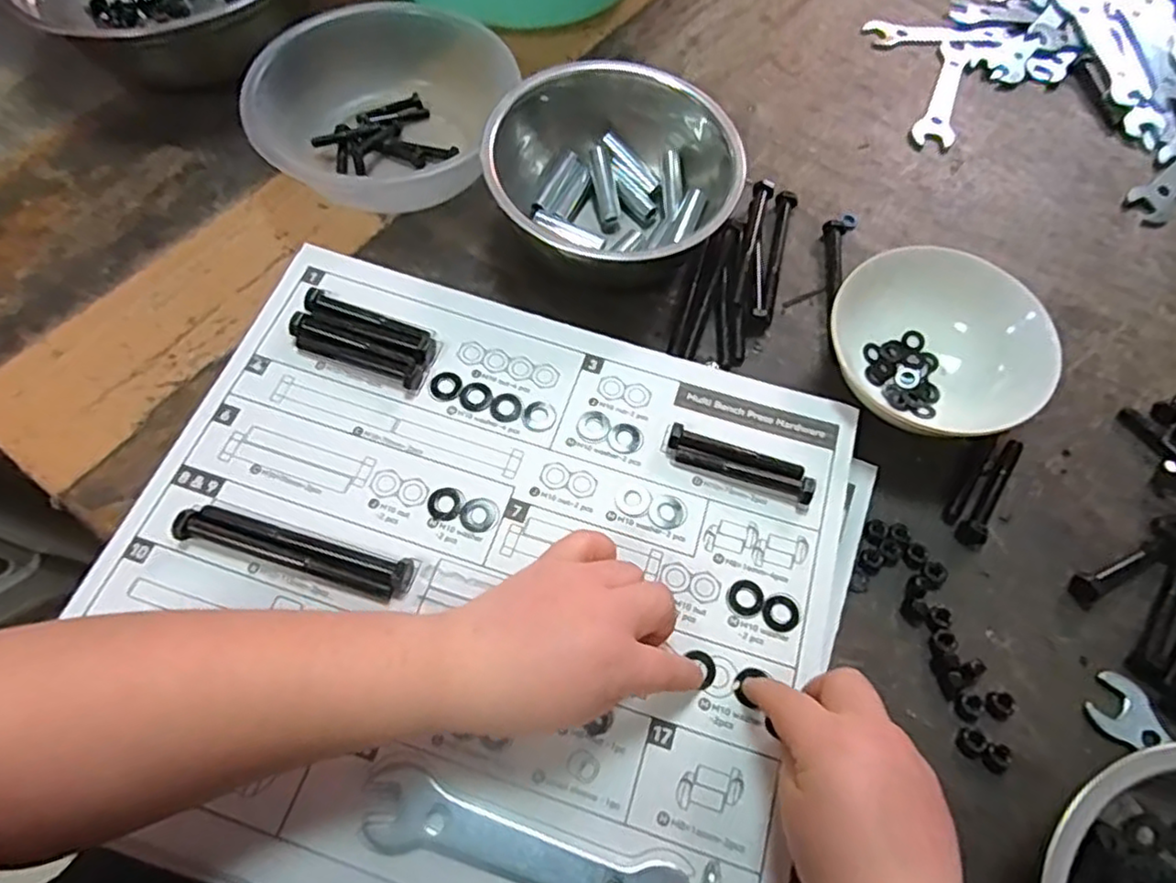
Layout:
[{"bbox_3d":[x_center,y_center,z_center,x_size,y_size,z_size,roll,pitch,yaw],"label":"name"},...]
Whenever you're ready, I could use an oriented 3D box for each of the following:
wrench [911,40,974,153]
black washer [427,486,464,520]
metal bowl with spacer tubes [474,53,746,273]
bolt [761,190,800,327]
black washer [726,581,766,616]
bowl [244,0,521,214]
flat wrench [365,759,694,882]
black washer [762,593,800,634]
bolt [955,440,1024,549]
[{"bbox_3d":[0.316,-0.308,0.593,0.032,0.004,0.149,23,64,9],"label":"wrench"},{"bbox_3d":[-0.081,0.034,0.383,0.020,0.004,0.020,1,63,-2],"label":"black washer"},{"bbox_3d":[0.021,-0.188,0.475,0.168,0.081,0.154,1,63,-2],"label":"metal bowl with spacer tubes"},{"bbox_3d":[0.140,-0.138,0.496,0.015,0.012,0.124,14,63,4],"label":"bolt"},{"bbox_3d":[0.086,0.084,0.364,0.019,0.004,0.020,1,63,-2],"label":"black washer"},{"bbox_3d":[-0.148,-0.246,0.502,0.185,0.075,0.177,-14,64,-10],"label":"bowl"},{"bbox_3d":[-0.029,0.187,0.304,0.150,0.008,0.034,18,64,6],"label":"flat wrench"},{"bbox_3d":[0.104,0.091,0.360,0.019,0.004,0.020,1,63,-2],"label":"black washer"},{"bbox_3d":[0.254,0.031,0.418,0.017,0.010,0.085,37,67,15],"label":"bolt"}]

